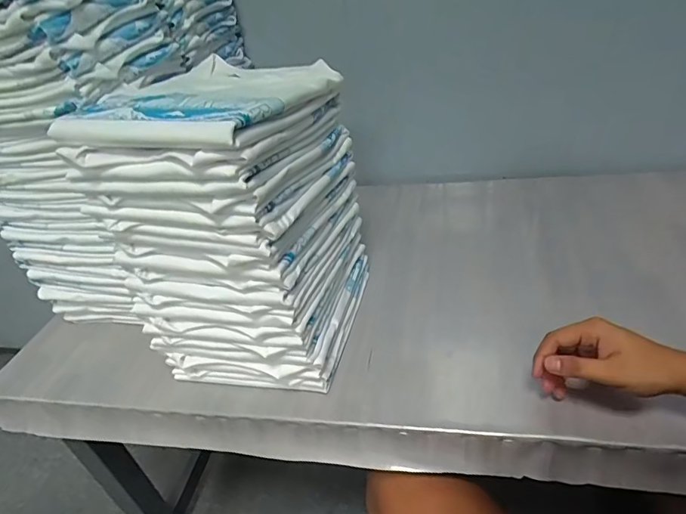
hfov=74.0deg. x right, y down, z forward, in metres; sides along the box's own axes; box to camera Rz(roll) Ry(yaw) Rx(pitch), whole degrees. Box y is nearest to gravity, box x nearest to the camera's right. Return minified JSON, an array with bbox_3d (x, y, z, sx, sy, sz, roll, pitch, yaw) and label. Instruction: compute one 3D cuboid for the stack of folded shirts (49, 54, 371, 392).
[{"bbox_3d":[-0.127,-0.046,0.599,0.242,0.346,0.251,3,37,17],"label":"stack of folded shirts"}]

